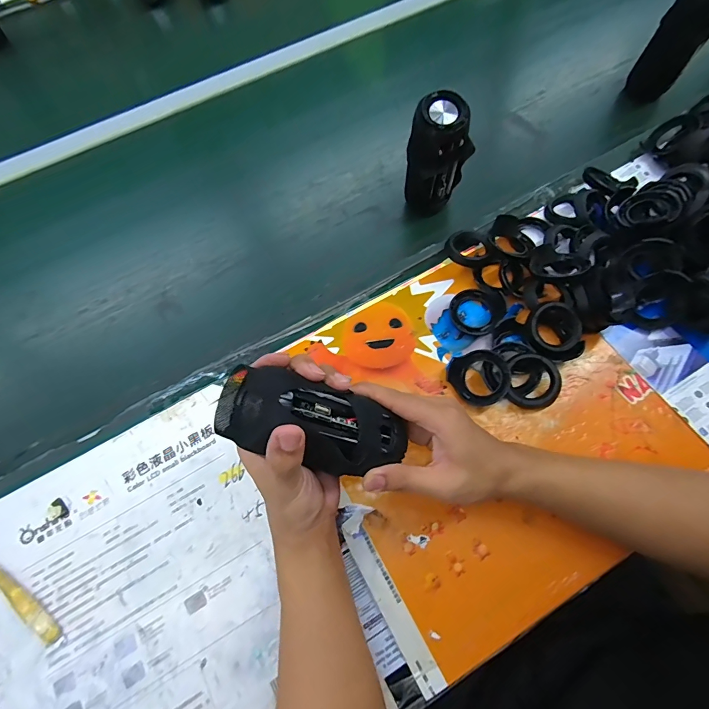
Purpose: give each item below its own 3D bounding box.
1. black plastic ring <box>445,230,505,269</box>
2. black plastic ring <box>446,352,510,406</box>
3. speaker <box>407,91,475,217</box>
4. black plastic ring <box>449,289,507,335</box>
[{"bbox_3d":[0.144,-0.131,0.481,0.053,0.014,0.060,-25,65,-8],"label":"black plastic ring"},{"bbox_3d":[0.141,0.026,0.434,0.062,0.015,0.060,-26,78,14],"label":"black plastic ring"},{"bbox_3d":[0.107,-0.249,0.504,0.067,0.149,0.052,-27,68,-8],"label":"speaker"},{"bbox_3d":[0.151,-0.056,0.473,0.061,0.022,0.060,-1,67,3],"label":"black plastic ring"}]

